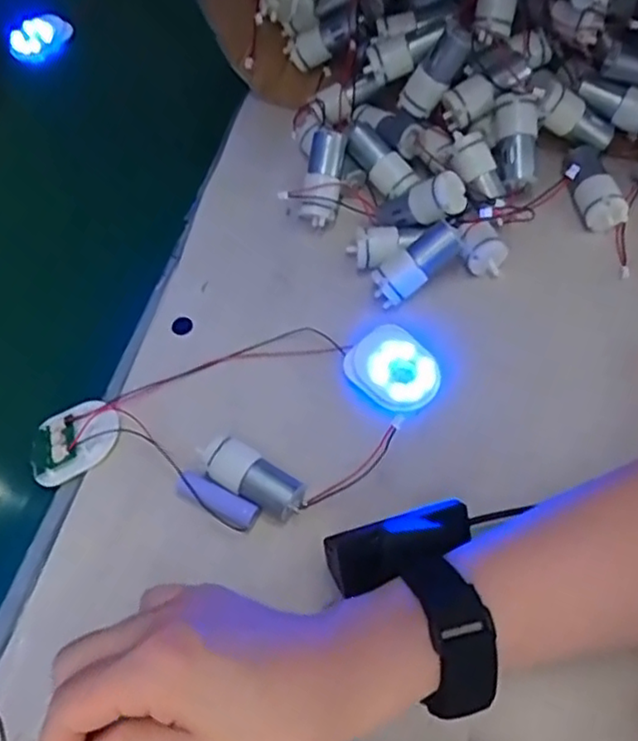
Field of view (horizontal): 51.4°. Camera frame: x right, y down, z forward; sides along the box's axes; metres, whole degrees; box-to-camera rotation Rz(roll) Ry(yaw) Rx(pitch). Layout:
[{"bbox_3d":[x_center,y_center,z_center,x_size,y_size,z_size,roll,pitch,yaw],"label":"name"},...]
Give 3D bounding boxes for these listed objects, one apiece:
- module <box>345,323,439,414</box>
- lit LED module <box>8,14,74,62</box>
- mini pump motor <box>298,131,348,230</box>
[{"bbox_3d":[0.047,-0.001,0.413,0.058,0.011,0.048,40,70,23],"label":"module"},{"bbox_3d":[-0.260,-0.311,0.615,0.060,0.004,0.036,-39,102,5],"label":"lit LED module"},{"bbox_3d":[0.003,-0.134,0.464,0.026,0.022,0.063,10,90,6],"label":"mini pump motor"}]

